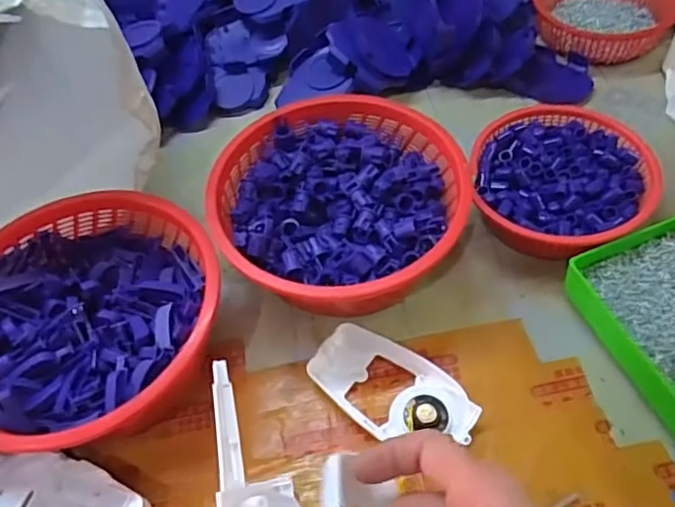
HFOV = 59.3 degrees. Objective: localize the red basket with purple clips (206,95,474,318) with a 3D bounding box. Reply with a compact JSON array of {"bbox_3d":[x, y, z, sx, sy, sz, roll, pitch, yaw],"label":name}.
[{"bbox_3d":[0.000,-0.031,0.445,0.173,0.075,0.169,-2,54,3],"label":"red basket with purple clips"}]

